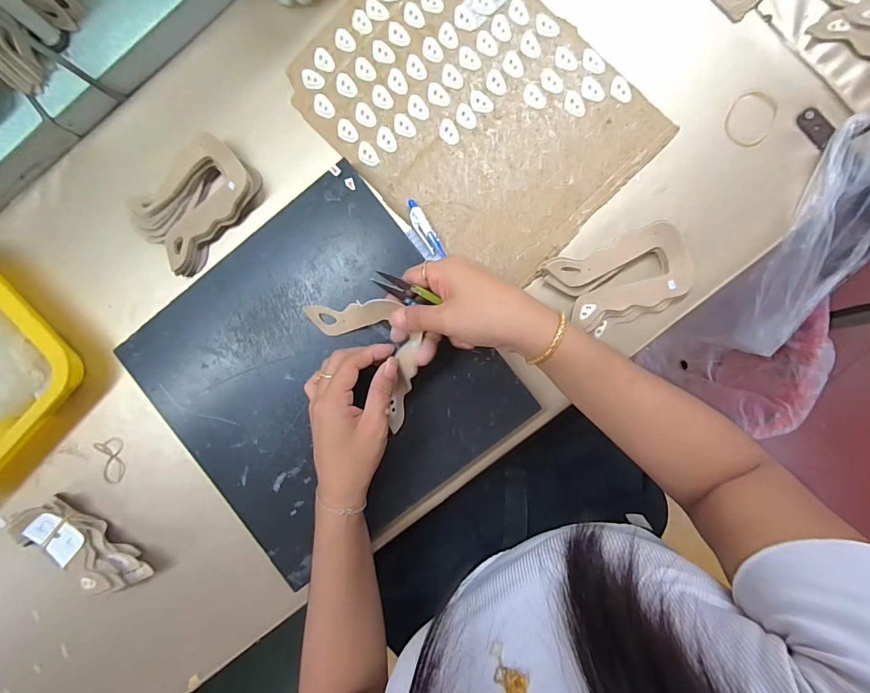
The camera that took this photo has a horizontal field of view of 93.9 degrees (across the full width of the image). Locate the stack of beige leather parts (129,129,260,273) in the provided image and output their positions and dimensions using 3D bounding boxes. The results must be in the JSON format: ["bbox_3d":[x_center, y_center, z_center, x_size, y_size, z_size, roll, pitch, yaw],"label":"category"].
[{"bbox_3d":[-0.243,-0.146,0.408,0.126,0.024,0.087,-43,89,4],"label":"stack of beige leather parts"}]

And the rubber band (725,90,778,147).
[{"bbox_3d":[0.299,-0.215,0.384,0.043,0.004,0.052,21,93,3],"label":"rubber band"}]

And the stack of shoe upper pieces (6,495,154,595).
[{"bbox_3d":[-0.362,0.208,0.417,0.136,0.043,0.041,34,94,2],"label":"stack of shoe upper pieces"}]

